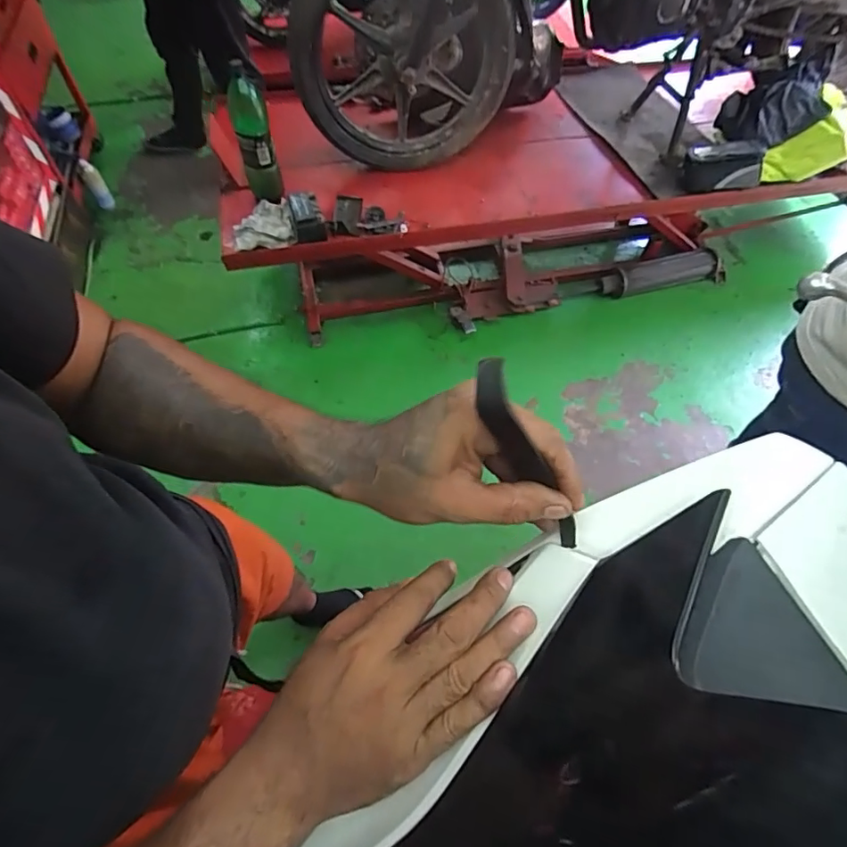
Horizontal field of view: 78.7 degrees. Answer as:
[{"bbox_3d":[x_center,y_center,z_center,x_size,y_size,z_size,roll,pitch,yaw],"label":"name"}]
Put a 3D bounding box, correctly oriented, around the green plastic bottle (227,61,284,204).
[{"bbox_3d":[-0.417,-0.697,1.283,0.087,0.310,0.094,-15,61,-11],"label":"green plastic bottle"}]

